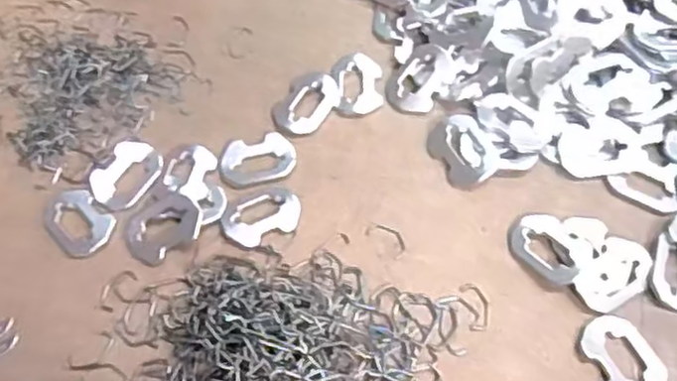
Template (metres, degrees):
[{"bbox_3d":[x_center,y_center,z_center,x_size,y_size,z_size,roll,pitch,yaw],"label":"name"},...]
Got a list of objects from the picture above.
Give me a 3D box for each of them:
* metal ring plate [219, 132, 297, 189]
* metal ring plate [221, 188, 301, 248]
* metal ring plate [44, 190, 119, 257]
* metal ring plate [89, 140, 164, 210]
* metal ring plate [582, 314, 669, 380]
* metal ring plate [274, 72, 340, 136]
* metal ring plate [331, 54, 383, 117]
[{"bbox_3d":[-0.065,-0.025,0.551,0.060,0.004,0.046,-12,61,-4],"label":"metal ring plate"},{"bbox_3d":[-0.059,0.019,0.523,0.061,0.004,0.041,-22,62,-9],"label":"metal ring plate"},{"bbox_3d":[-0.202,0.023,0.522,0.062,0.004,0.043,37,69,20],"label":"metal ring plate"},{"bbox_3d":[-0.168,-0.012,0.540,0.047,0.004,0.060,26,65,16],"label":"metal ring plate"},{"bbox_3d":[0.190,0.113,0.455,0.041,0.007,0.060,-28,63,-12],"label":"metal ring plate"},{"bbox_3d":[-0.026,-0.074,0.572,0.045,0.004,0.065,23,64,15],"label":"metal ring plate"},{"bbox_3d":[0.017,-0.094,0.587,0.042,0.004,0.067,-7,61,-1],"label":"metal ring plate"}]

